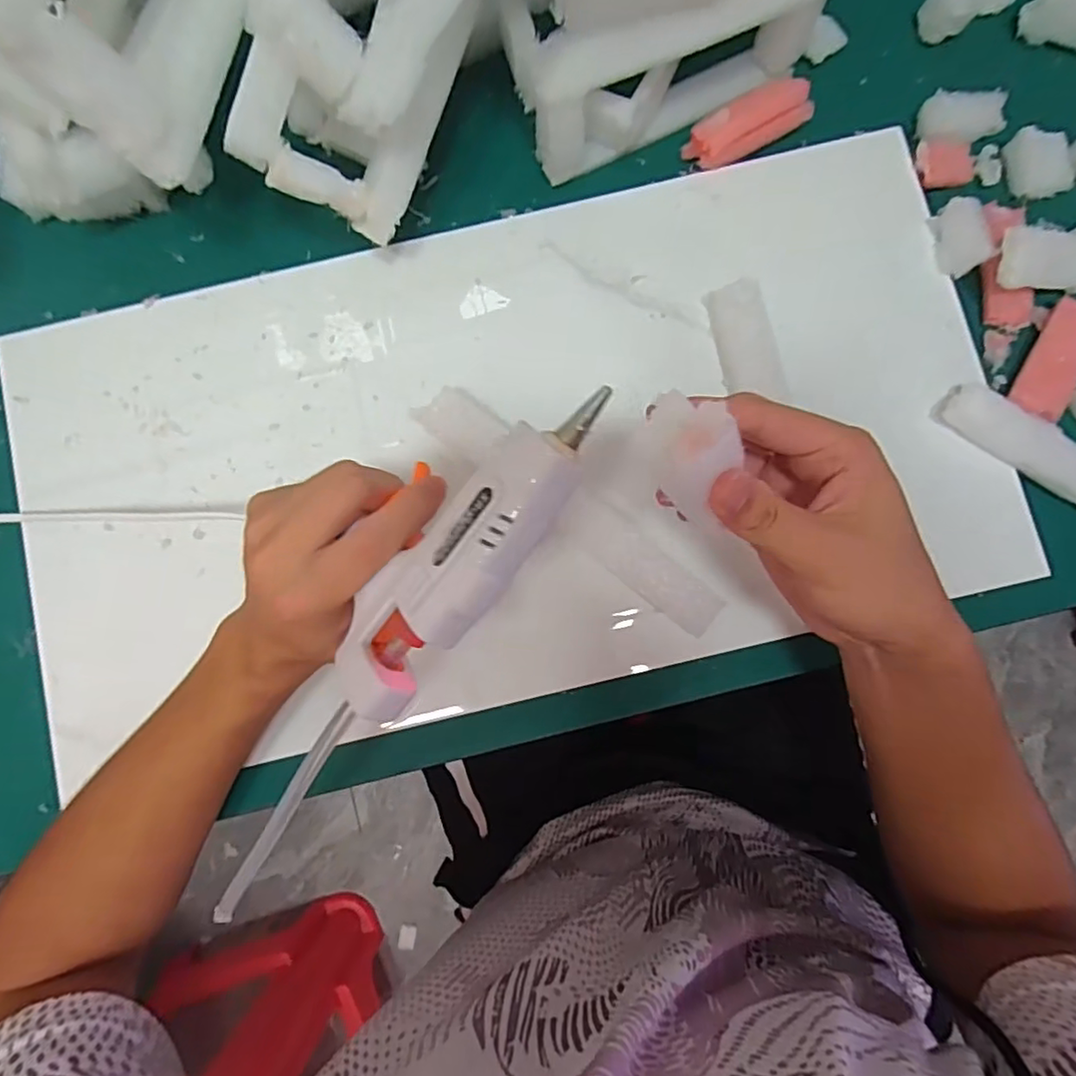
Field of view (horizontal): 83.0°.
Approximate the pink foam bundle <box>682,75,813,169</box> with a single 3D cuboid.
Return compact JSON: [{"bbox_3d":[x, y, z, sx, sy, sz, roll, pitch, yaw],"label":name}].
[{"bbox_3d":[0.137,-0.268,0.392,0.081,0.017,0.031,-30,84,-3],"label":"pink foam bundle"}]

